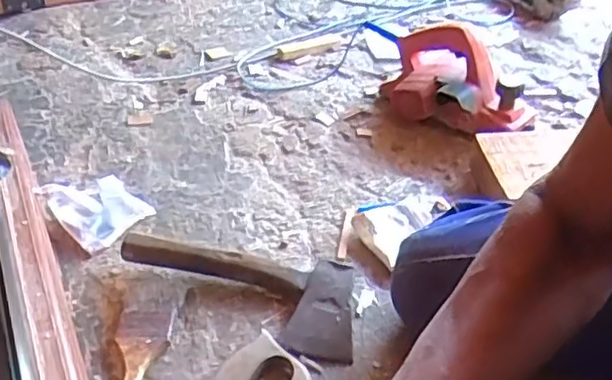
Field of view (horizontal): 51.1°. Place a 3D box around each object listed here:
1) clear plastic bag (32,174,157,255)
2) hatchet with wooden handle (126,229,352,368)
[{"bbox_3d":[-0.275,0.014,0.834,0.104,0.068,0.113,25,44,28],"label":"clear plastic bag"},{"bbox_3d":[-0.082,0.116,0.713,0.272,0.051,0.124,4,38,5],"label":"hatchet with wooden handle"}]

